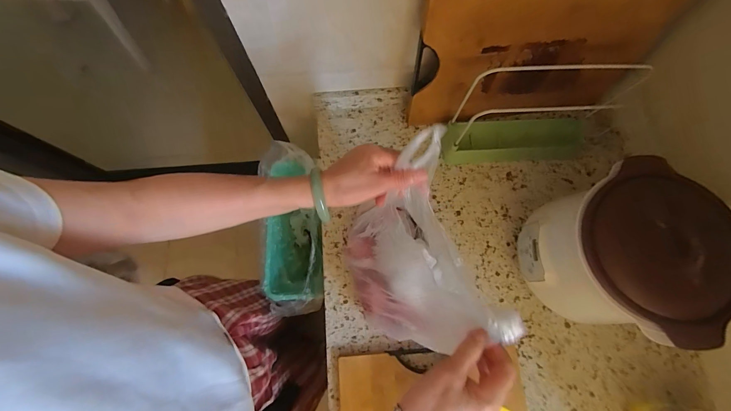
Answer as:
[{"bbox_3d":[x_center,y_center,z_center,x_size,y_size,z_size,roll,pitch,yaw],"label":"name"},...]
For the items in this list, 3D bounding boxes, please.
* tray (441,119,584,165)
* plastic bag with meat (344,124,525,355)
[{"bbox_3d":[0.275,-0.128,0.626,0.243,0.041,0.083,-3,74,-1],"label":"tray"},{"bbox_3d":[0.052,0.078,0.411,0.143,0.231,0.221,-21,75,-6],"label":"plastic bag with meat"}]

